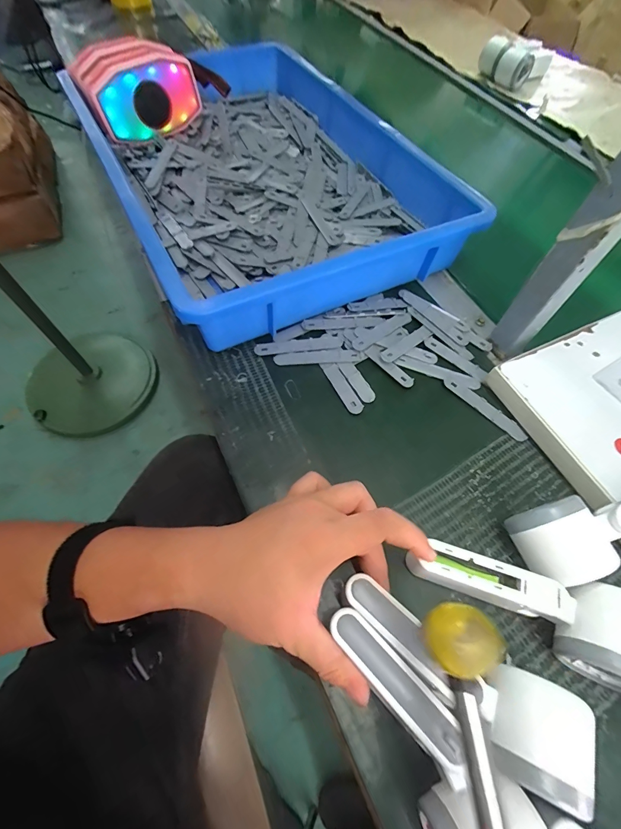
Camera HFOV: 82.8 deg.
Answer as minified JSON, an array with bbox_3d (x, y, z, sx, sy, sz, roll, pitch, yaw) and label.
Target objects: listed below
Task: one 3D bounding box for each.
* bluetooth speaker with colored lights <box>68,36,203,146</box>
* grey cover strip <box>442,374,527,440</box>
[{"bbox_3d":[-0.243,-0.471,0.510,0.153,0.090,0.097,-32,67,-18],"label":"bluetooth speaker with colored lights"},{"bbox_3d":[0.179,-0.007,0.362,0.017,0.005,0.094,-40,70,-20],"label":"grey cover strip"}]

